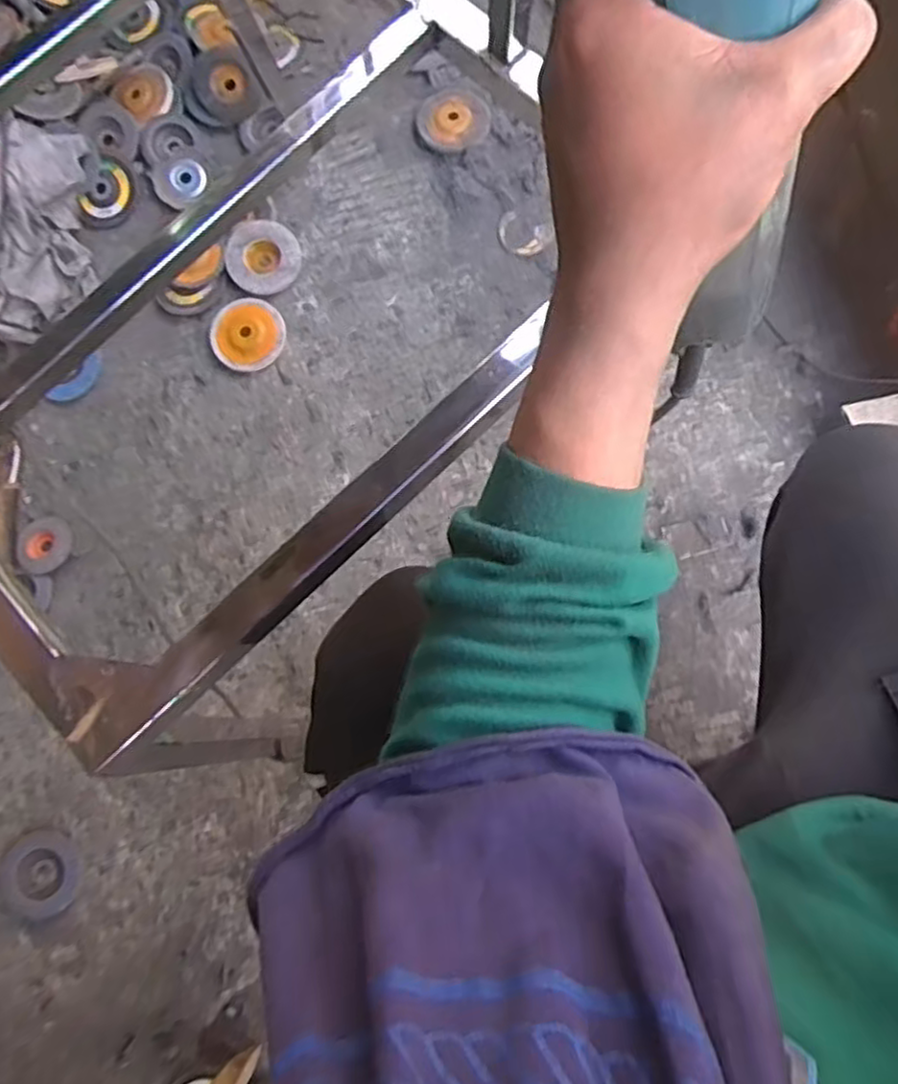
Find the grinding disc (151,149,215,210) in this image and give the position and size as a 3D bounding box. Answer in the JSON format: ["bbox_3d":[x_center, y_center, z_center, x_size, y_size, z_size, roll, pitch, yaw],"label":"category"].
[{"bbox_3d":[-0.370,-0.504,0.970,0.079,0.012,0.080,-1,80,6],"label":"grinding disc"}]

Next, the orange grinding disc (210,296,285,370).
[{"bbox_3d":[-0.264,-0.273,0.917,0.095,0.019,0.096,-1,80,6],"label":"orange grinding disc"}]

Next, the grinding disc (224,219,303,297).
[{"bbox_3d":[-0.246,-0.378,0.925,0.096,0.013,0.095,0,93,-11],"label":"grinding disc"}]

